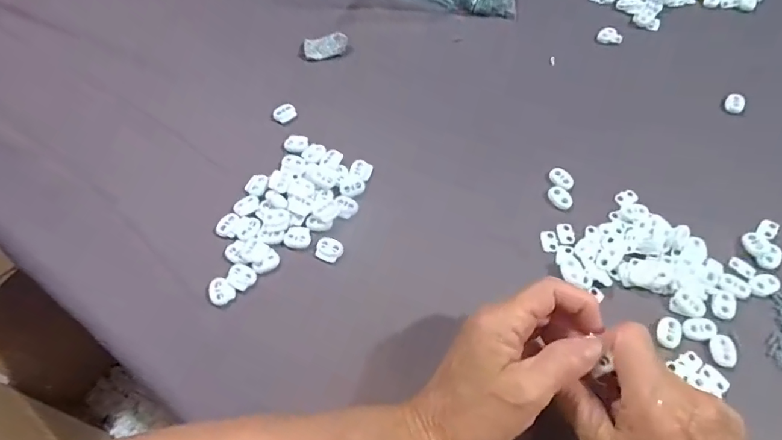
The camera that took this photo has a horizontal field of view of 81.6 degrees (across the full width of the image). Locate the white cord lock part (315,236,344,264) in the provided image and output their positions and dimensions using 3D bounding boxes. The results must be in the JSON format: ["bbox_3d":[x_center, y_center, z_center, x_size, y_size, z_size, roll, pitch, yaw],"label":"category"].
[{"bbox_3d":[-0.051,0.024,0.372,0.022,0.004,0.019,21,64,14],"label":"white cord lock part"}]

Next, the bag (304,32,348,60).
[{"bbox_3d":[-0.071,-0.188,0.489,0.046,0.011,0.026,-12,61,-4],"label":"bag"}]

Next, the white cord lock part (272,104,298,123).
[{"bbox_3d":[-0.105,-0.105,0.447,0.023,0.011,0.012,-35,65,-16],"label":"white cord lock part"}]

